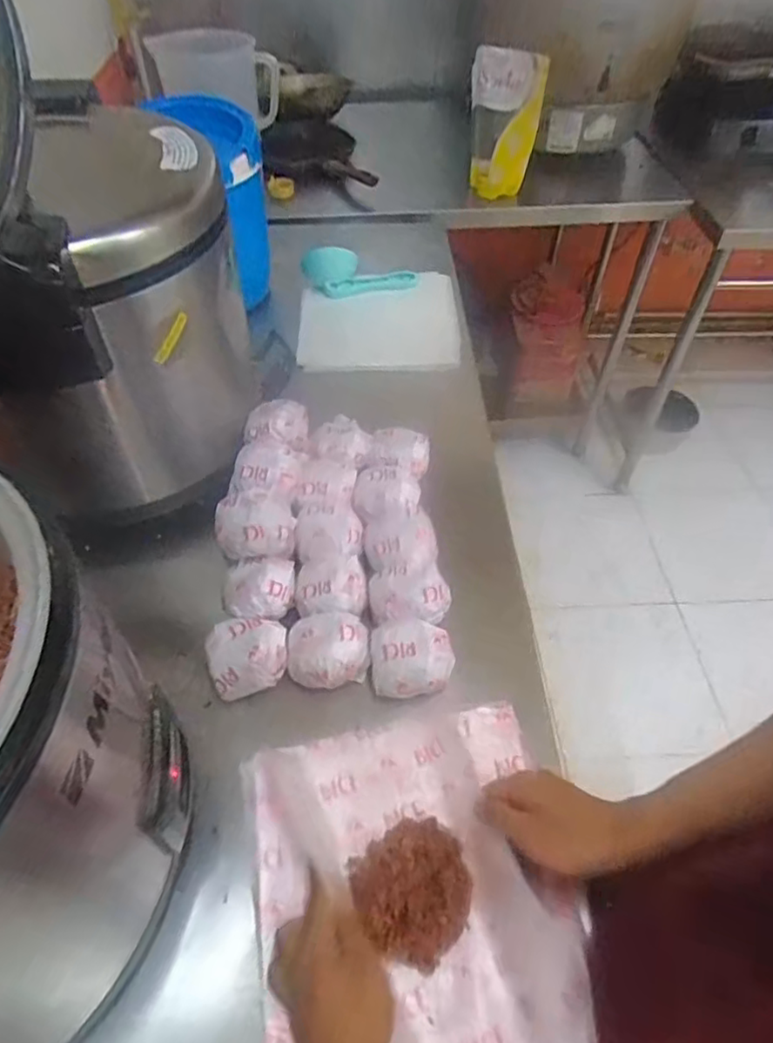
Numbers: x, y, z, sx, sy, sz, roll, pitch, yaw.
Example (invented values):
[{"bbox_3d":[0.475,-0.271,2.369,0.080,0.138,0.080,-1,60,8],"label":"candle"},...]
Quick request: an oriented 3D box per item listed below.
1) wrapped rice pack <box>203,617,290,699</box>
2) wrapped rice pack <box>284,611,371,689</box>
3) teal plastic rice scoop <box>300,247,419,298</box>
[{"bbox_3d":[-0.140,0.134,0.632,0.078,0.041,0.076,-12,51,-11],"label":"wrapped rice pack"},{"bbox_3d":[-0.058,0.129,0.636,0.080,0.053,0.070,12,51,9],"label":"wrapped rice pack"},{"bbox_3d":[-0.047,-0.438,1.109,0.200,0.082,0.050,0,50,-1],"label":"teal plastic rice scoop"}]

